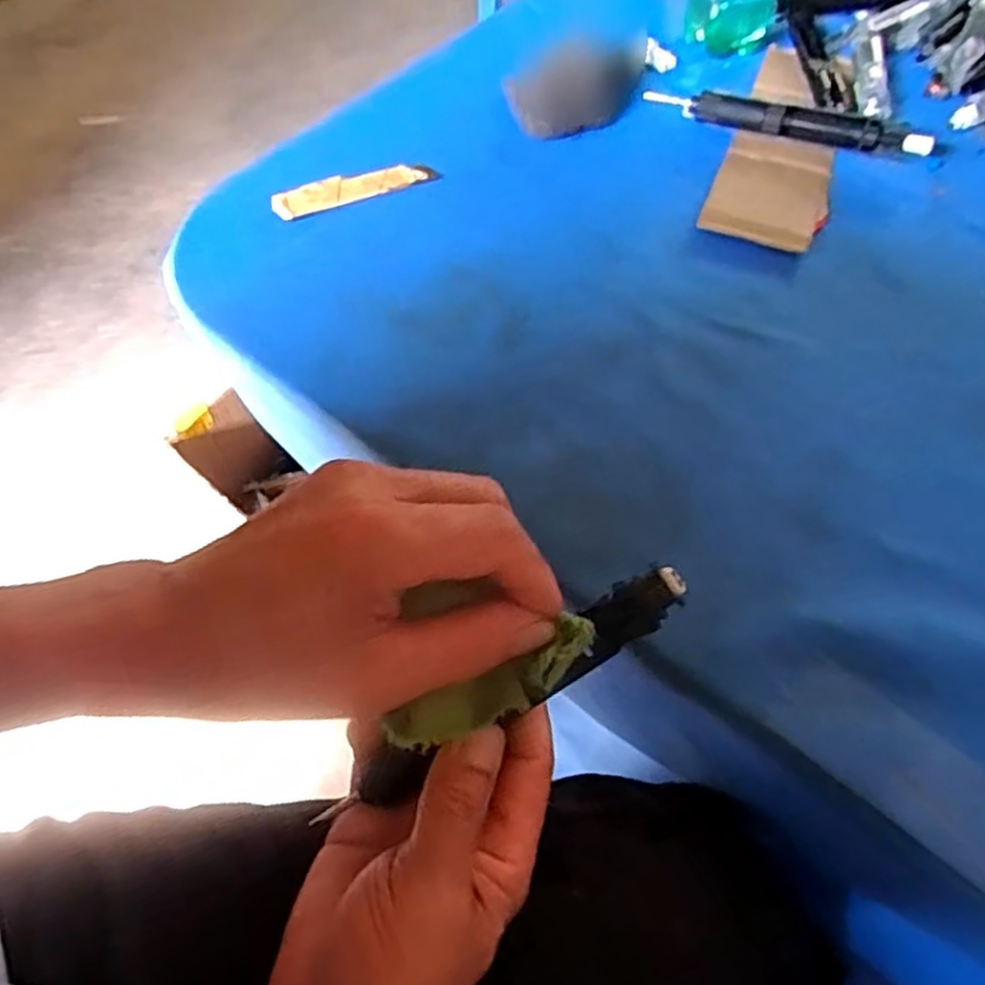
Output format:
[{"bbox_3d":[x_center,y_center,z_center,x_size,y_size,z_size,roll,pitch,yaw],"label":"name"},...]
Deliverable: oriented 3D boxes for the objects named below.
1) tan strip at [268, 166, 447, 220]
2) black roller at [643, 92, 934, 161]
[{"bbox_3d":[-0.089,-0.198,0.493,0.106,0.005,0.024,-19,60,-12],"label":"tan strip"},{"bbox_3d":[0.195,-0.253,0.511,0.184,0.023,0.020,21,60,12],"label":"black roller"}]

